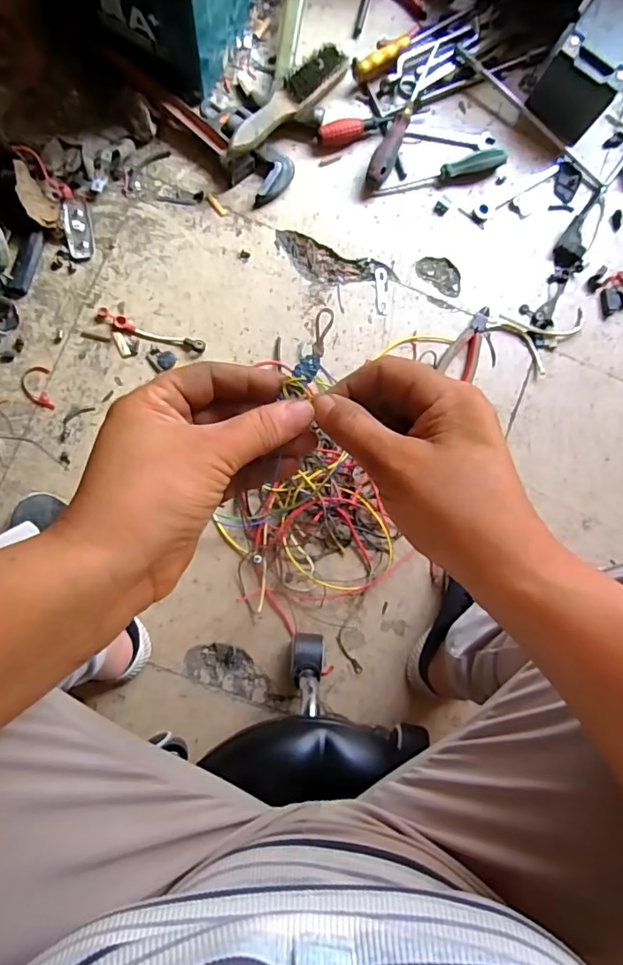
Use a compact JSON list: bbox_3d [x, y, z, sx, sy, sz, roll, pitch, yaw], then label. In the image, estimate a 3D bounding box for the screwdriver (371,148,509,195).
[{"bbox_3d":[0.178,-0.435,0.727,0.185,0.027,0.028,-15,87,-6],"label":"screwdriver"}]

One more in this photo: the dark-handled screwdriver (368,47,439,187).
[{"bbox_3d":[0.123,-0.509,0.725,0.030,0.029,0.210,21,85,-3],"label":"dark-handled screwdriver"}]

